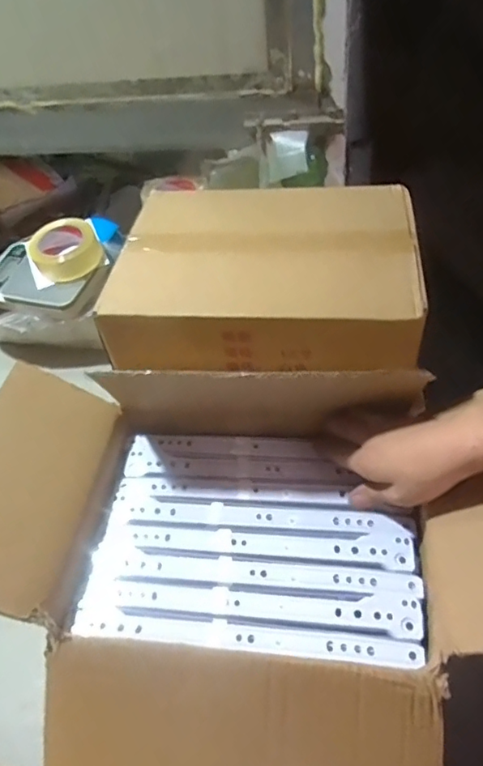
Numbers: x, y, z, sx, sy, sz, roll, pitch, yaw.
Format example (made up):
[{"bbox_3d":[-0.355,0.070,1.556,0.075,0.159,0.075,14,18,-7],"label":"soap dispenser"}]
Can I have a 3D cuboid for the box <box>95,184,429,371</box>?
[{"bbox_3d":[0.029,-0.122,0.585,0.310,0.084,0.238,1,45,9],"label":"box"}]

